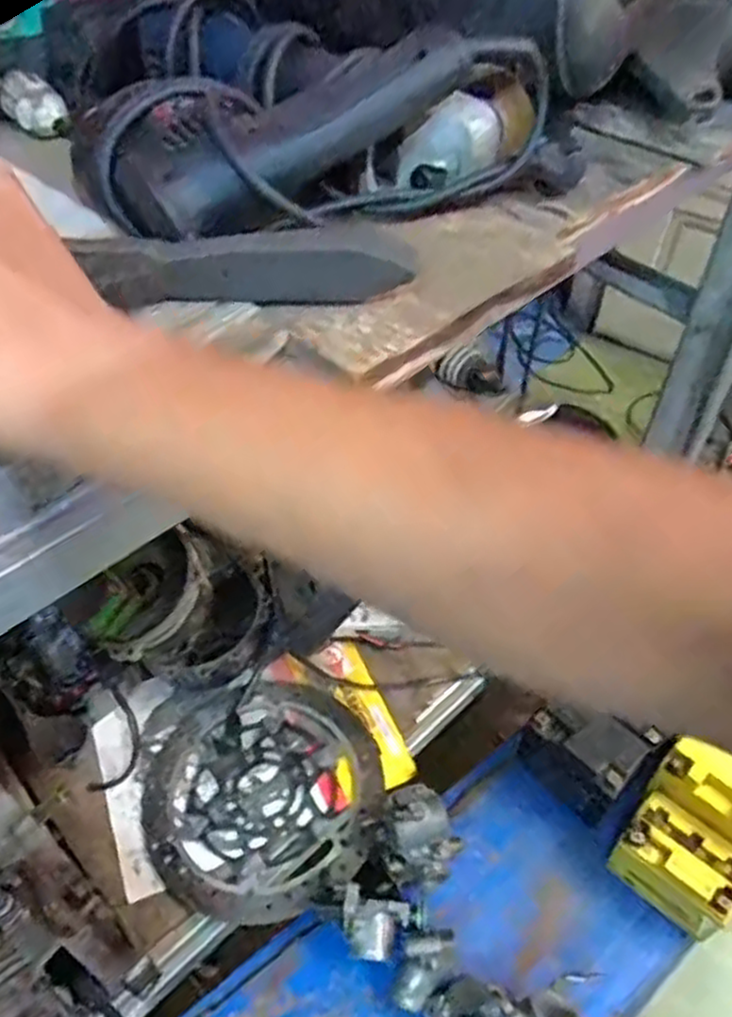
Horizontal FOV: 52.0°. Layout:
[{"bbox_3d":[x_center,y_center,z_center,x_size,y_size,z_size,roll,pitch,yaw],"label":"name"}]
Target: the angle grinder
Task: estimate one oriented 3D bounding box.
[{"bbox_3d":[-0.024,-0.212,0.422,0.257,0.085,0.102,-22,52,-19],"label":"angle grinder"}]

